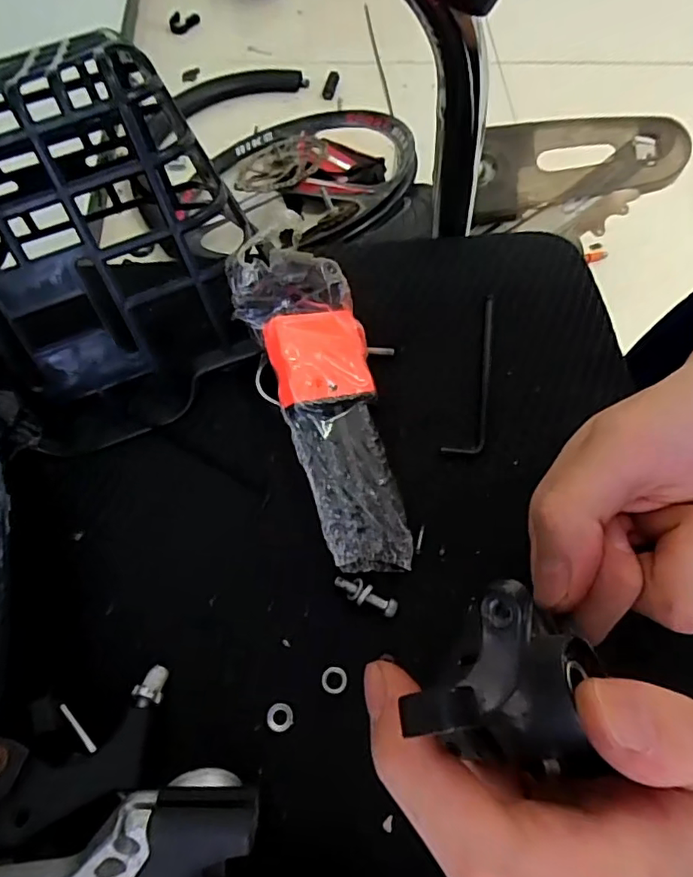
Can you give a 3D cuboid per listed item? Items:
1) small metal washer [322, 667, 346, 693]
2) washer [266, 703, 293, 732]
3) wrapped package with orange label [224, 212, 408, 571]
[{"bbox_3d":[-0.006,0.113,0.259,0.011,0.004,0.012,1,65,-2],"label":"small metal washer"},{"bbox_3d":[-0.030,0.127,0.251,0.012,0.004,0.011,1,65,-2],"label":"washer"},{"bbox_3d":[-0.010,-0.021,0.285,0.055,0.027,0.179,-18,89,-11],"label":"wrapped package with orange label"}]

